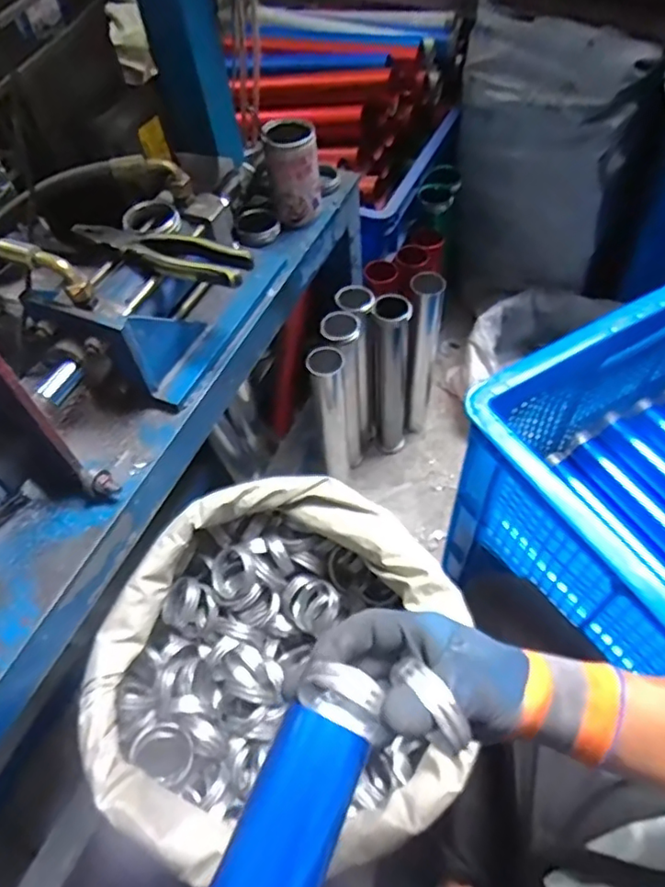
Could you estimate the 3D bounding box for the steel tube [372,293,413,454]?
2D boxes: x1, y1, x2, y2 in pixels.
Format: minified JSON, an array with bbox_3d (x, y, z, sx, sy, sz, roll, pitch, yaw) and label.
[{"bbox_3d":[0.100,-0.103,1.006,0.061,0.337,0.051,4,56,6],"label":"steel tube"}]

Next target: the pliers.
[{"bbox_3d":[-0.173,-0.194,0.594,0.186,0.018,0.044,15,58,14],"label":"pliers"}]

